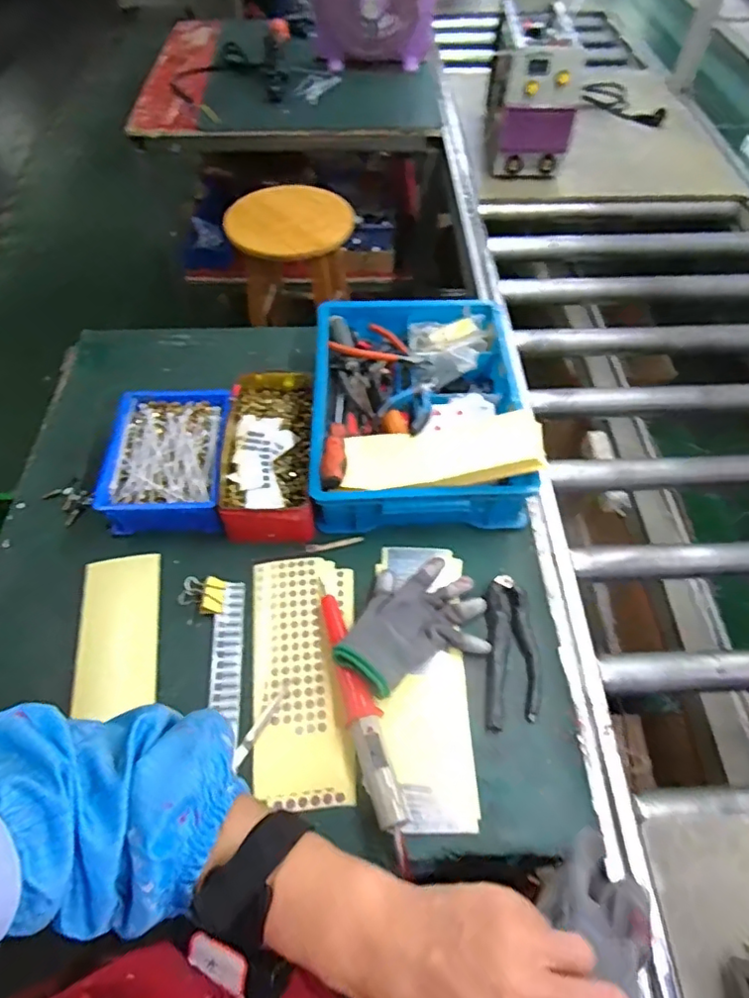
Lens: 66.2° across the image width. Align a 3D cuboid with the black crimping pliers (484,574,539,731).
[{"bbox_3d":[0.154,0.170,0.651,0.056,0.016,0.170,4,55,2],"label":"black crimping pliers"}]

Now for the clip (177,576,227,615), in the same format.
[{"bbox_3d":[-0.204,0.109,0.671,0.055,0.032,0.041,1,55,0],"label":"clip"}]

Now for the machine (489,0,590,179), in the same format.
[{"bbox_3d":[0.356,-0.921,1.298,0.170,0.234,0.342,4,55,2],"label":"machine"}]

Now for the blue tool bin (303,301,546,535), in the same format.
[{"bbox_3d":[0.065,-0.138,0.814,0.298,0.105,0.378,-2,55,-2],"label":"blue tool bin"}]

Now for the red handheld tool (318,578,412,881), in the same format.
[{"bbox_3d":[-0.016,0.213,0.596,0.033,0.039,0.293,-13,56,-9],"label":"red handheld tool"}]

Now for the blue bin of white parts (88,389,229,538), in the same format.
[{"bbox_3d":[-0.269,-0.052,0.758,0.150,0.061,0.207,-1,55,-1],"label":"blue bin of white parts"}]

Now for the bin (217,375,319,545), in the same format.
[{"bbox_3d":[-0.142,-0.064,0.778,0.118,0.057,0.259,-3,55,-3],"label":"bin"}]

